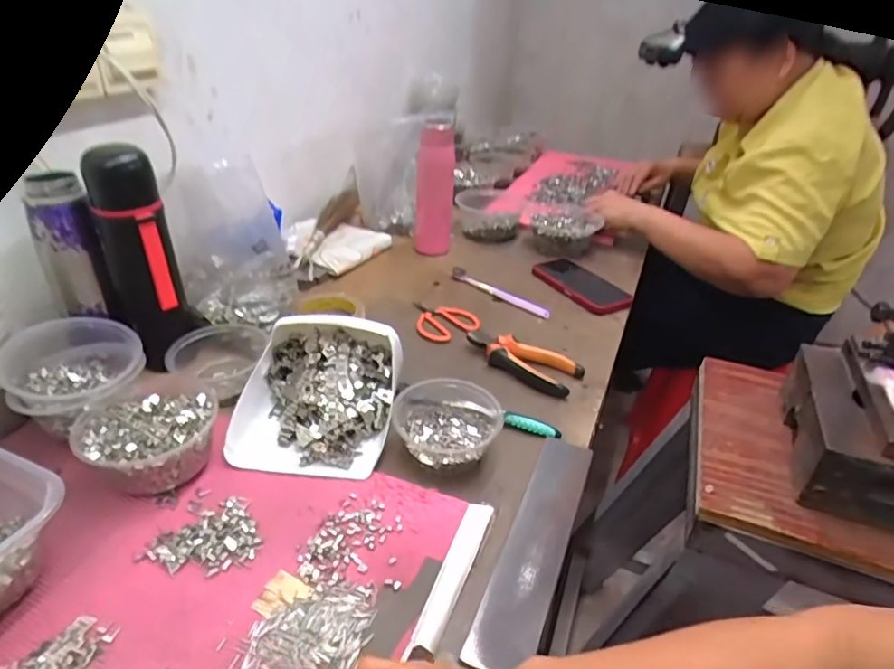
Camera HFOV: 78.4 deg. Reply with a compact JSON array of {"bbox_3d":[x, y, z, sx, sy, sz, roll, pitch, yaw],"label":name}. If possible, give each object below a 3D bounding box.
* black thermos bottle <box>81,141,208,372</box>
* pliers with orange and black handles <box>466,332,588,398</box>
[{"bbox_3d":[-0.328,-0.083,0.598,0.075,0.225,0.072,22,37,27],"label":"black thermos bottle"},{"bbox_3d":[0.094,0.028,0.690,0.150,0.026,0.058,26,39,31],"label":"pliers with orange and black handles"}]

